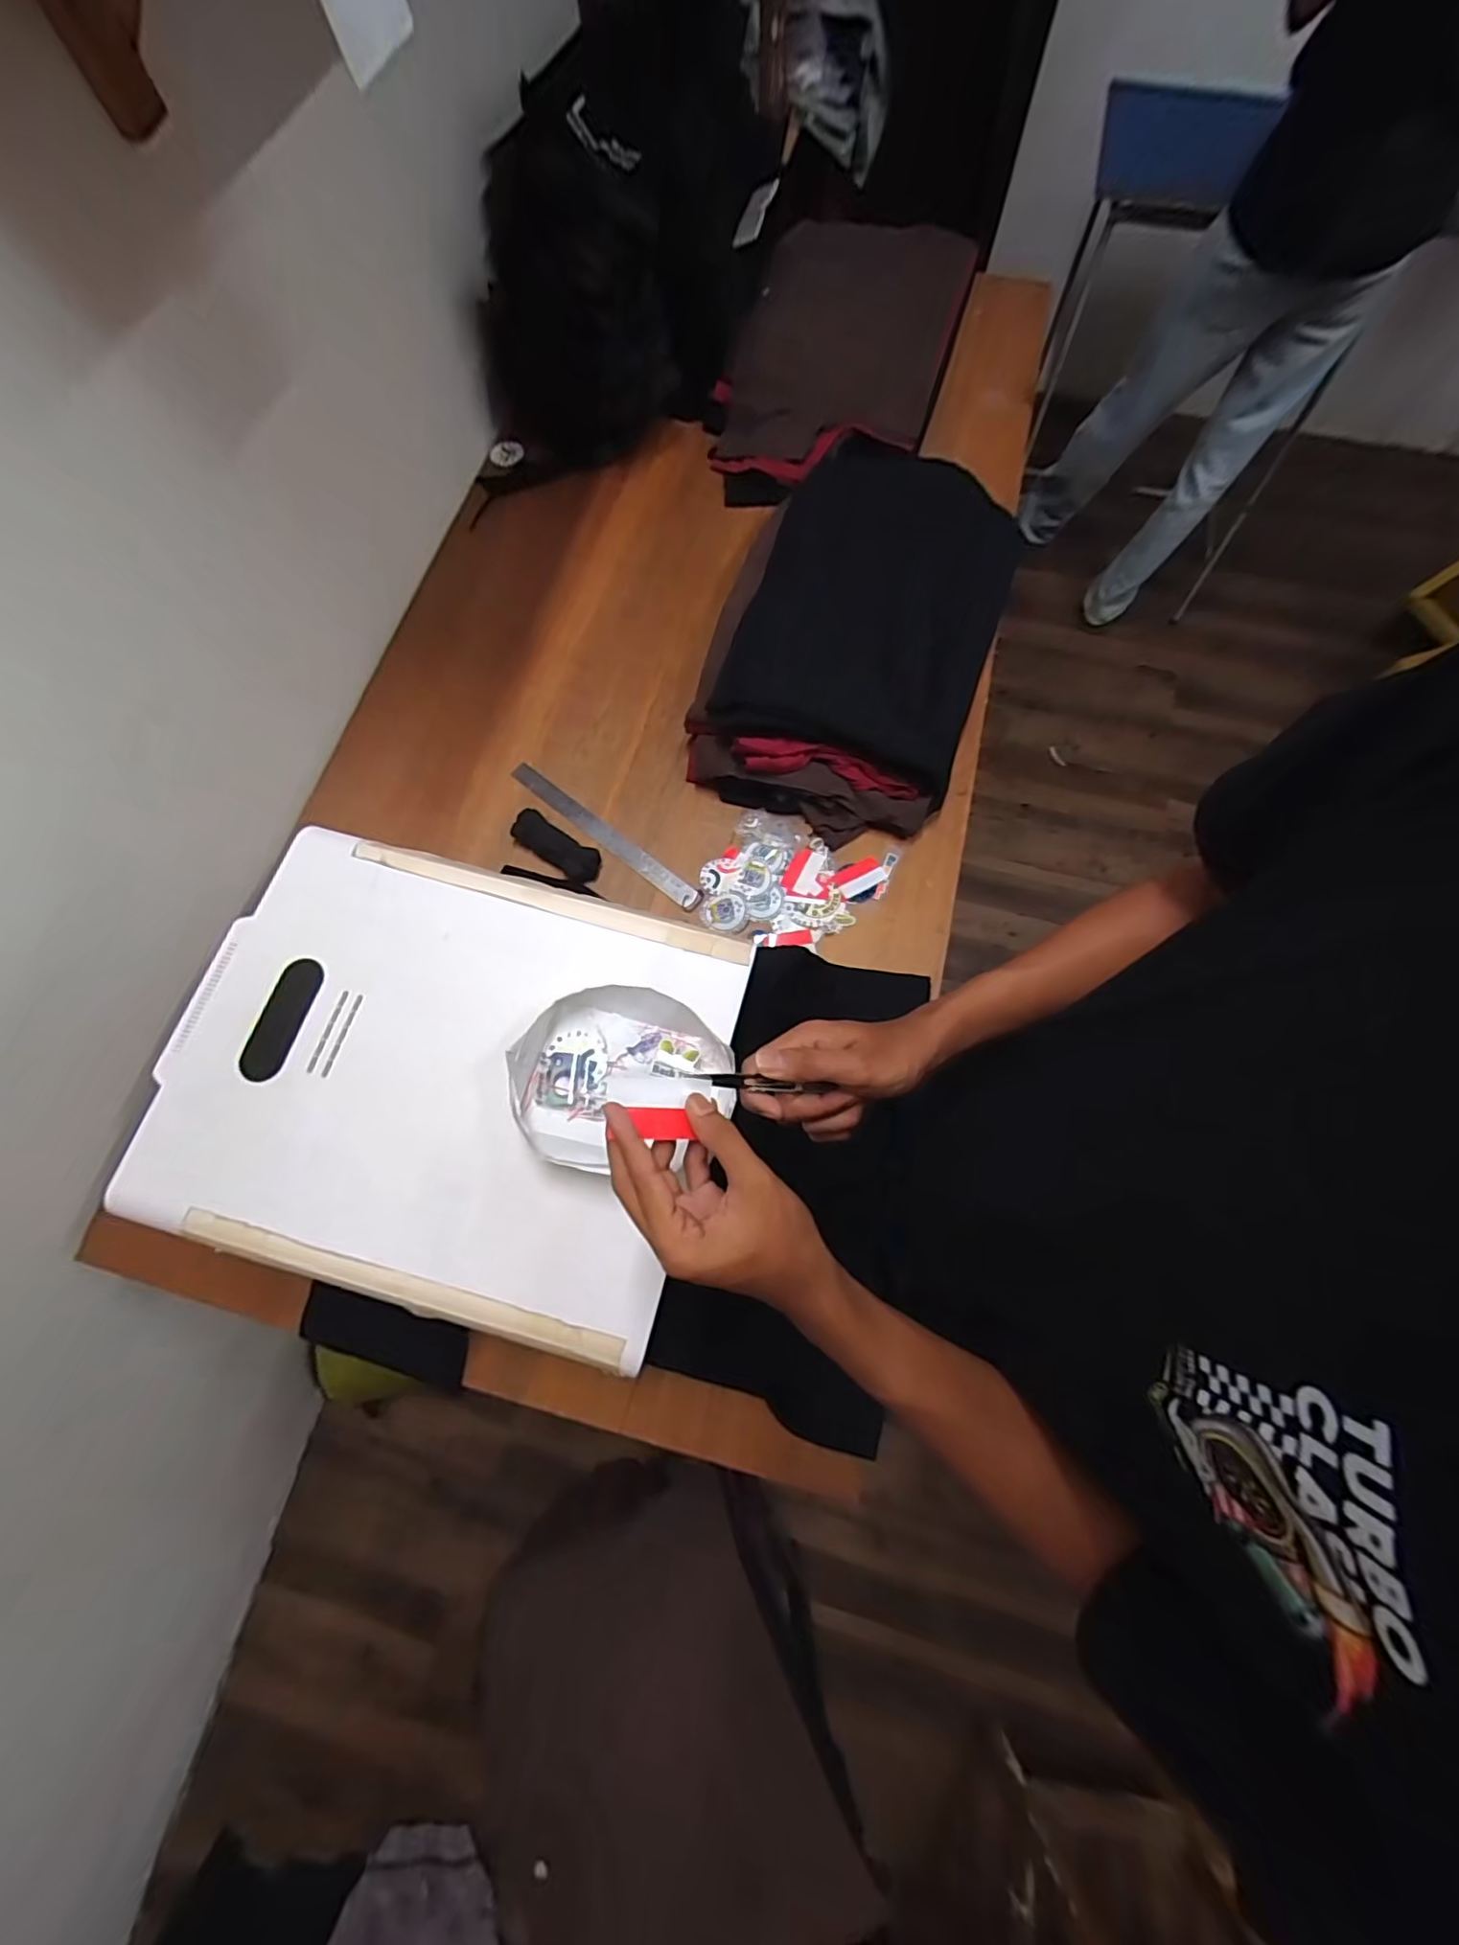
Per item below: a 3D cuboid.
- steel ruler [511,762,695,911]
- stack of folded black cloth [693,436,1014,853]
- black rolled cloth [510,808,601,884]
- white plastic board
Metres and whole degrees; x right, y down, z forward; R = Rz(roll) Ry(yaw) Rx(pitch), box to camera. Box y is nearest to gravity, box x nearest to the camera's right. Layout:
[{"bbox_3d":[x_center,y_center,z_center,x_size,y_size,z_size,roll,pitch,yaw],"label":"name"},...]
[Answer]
[{"bbox_3d":[-0.170,-0.188,0.847,0.315,0.009,0.029,37,69,10],"label":"steel ruler"},{"bbox_3d":[0.174,-0.507,0.897,0.358,0.107,0.628,15,70,5],"label":"stack of folded black cloth"},{"bbox_3d":[-0.228,-0.167,0.827,0.124,0.026,0.044,33,75,11],"label":"black rolled cloth"},{"bbox_3d":[-0.269,0.086,0.590,0.504,0.040,0.399,14,70,5],"label":"white plastic board"}]

